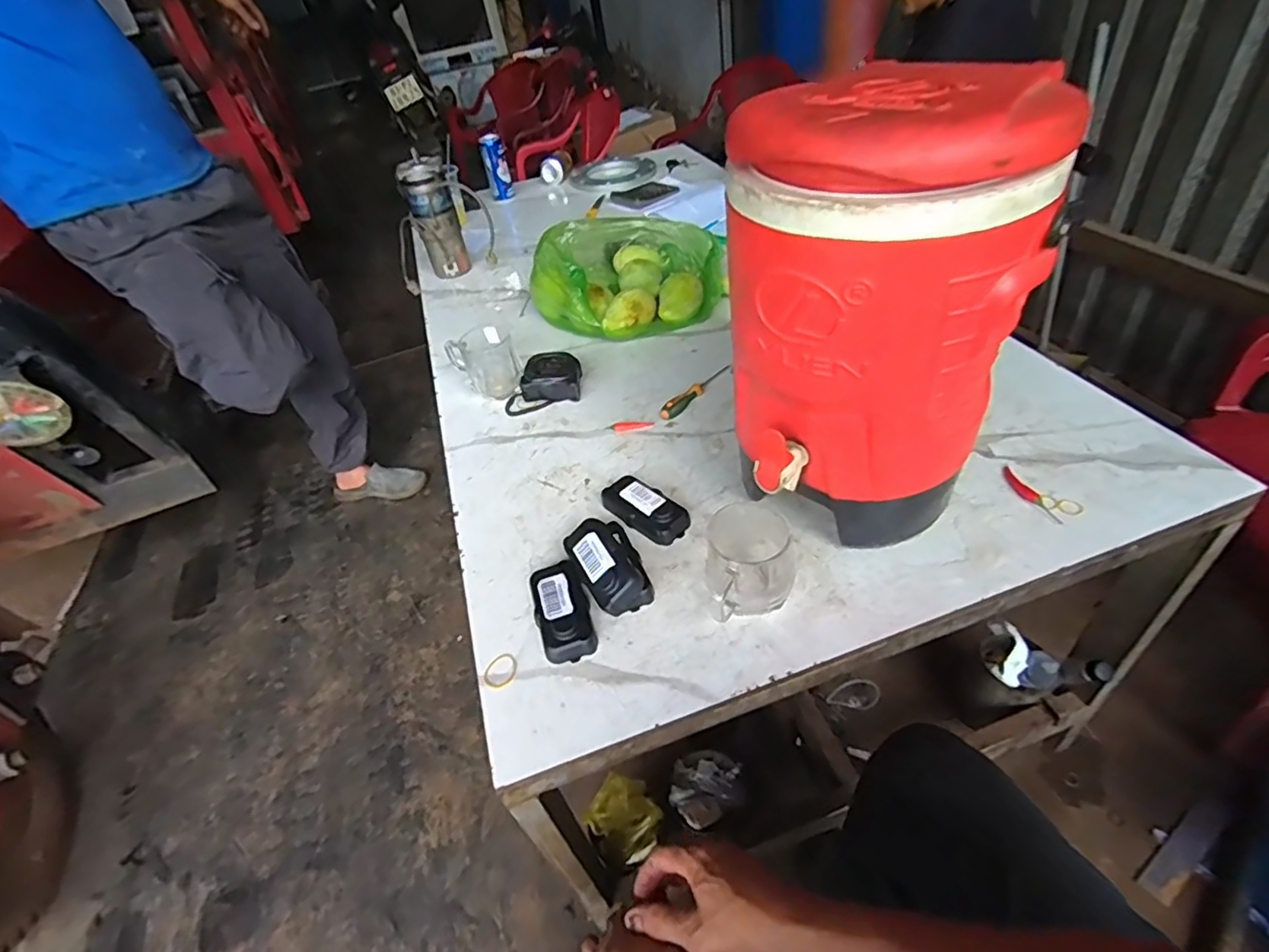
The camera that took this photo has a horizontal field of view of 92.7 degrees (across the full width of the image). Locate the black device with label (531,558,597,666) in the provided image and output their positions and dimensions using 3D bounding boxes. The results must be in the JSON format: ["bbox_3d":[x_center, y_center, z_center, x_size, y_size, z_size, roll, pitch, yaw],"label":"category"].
[{"bbox_3d":[-0.072,0.132,0.601,0.053,0.028,0.104,-16,42,-5],"label":"black device with label"}]

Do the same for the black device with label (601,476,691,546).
[{"bbox_3d":[0.013,0.034,0.689,0.108,0.027,0.052,27,54,35],"label":"black device with label"}]

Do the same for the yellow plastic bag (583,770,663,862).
[{"bbox_3d":[-0.010,0.482,0.857,0.097,0.065,0.091,28,54,35],"label":"yellow plastic bag"}]

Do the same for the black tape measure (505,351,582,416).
[{"bbox_3d":[-0.135,-0.139,0.891,0.117,0.043,0.081,-12,42,-1],"label":"black tape measure"}]

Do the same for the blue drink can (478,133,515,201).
[{"bbox_3d":[-0.361,-0.811,1.587,0.063,0.148,0.055,-14,42,-3],"label":"blue drink can"}]

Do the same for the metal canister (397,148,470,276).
[{"bbox_3d":[-0.402,-0.519,1.227,0.090,0.218,0.072,-24,43,-14],"label":"metal canister"}]

